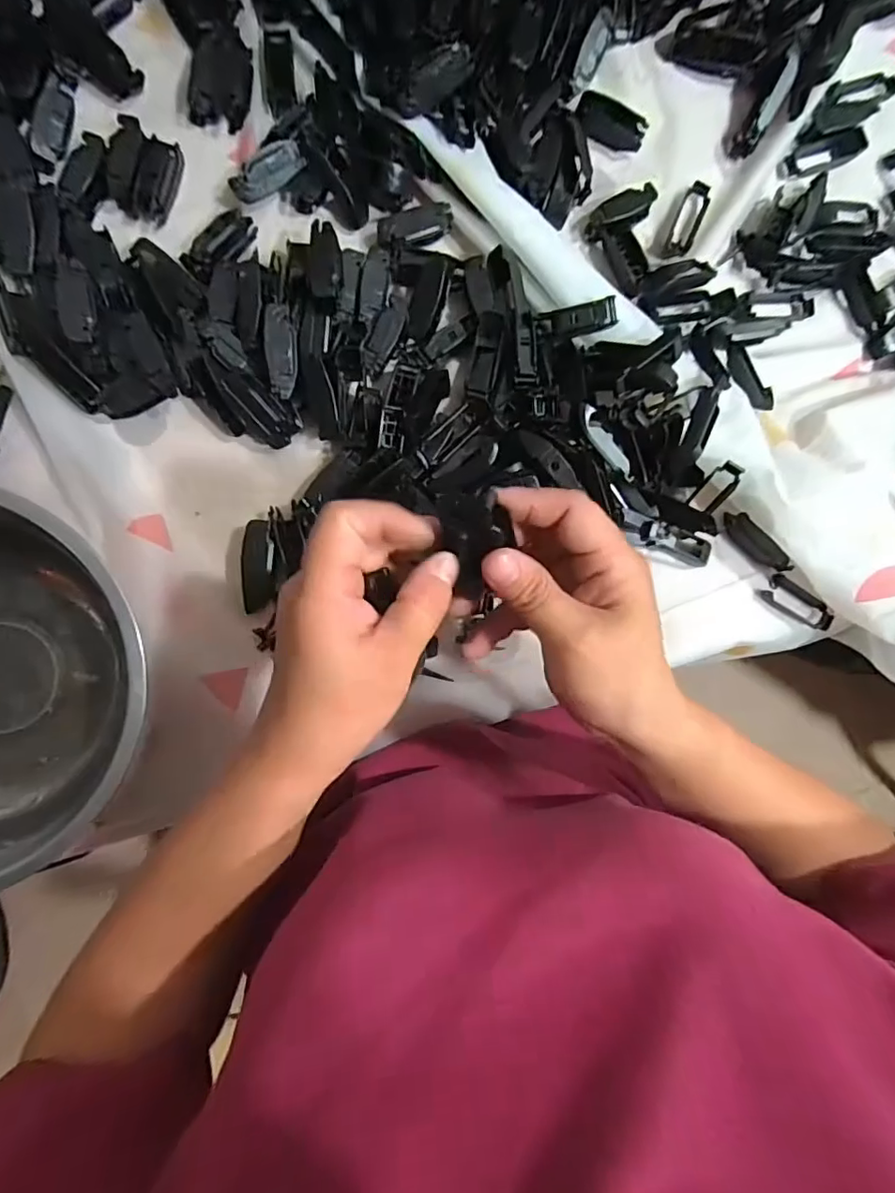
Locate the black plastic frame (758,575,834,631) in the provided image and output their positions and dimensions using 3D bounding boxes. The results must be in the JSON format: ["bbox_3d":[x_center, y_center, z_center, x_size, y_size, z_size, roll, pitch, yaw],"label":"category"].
[{"bbox_3d":[0.242,0.004,0.374,0.053,0.011,0.022,32,86,-4],"label":"black plastic frame"}]

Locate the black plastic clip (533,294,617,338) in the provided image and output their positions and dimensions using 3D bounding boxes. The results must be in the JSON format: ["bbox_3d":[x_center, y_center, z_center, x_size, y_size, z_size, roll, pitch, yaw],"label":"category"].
[{"bbox_3d":[0.078,-0.168,0.328,0.047,0.010,0.017,-5,92,15],"label":"black plastic clip"}]

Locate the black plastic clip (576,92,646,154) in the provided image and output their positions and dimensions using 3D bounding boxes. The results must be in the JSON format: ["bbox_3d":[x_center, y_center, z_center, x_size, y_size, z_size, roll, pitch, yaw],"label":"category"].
[{"bbox_3d":[0.109,-0.316,0.361,0.047,0.012,0.022,12,88,-6],"label":"black plastic clip"}]

